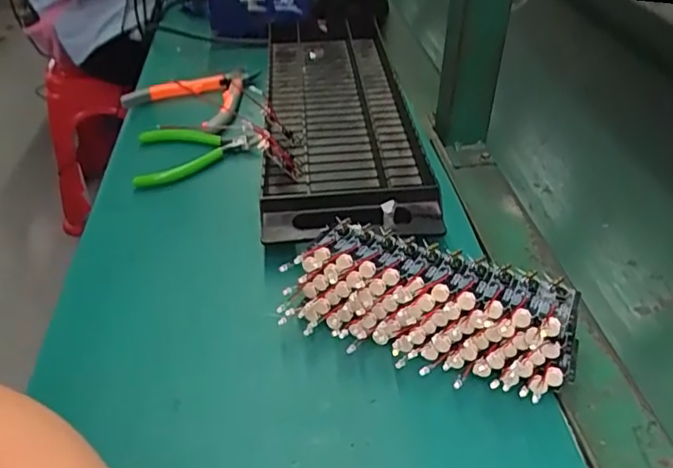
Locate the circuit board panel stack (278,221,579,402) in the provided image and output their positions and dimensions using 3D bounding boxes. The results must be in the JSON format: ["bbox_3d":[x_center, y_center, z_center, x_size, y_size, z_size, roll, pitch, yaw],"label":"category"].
[{"bbox_3d":[0.054,0.045,0.347,0.170,0.041,0.085,19,42,20],"label":"circuit board panel stack"}]

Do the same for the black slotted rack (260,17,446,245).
[{"bbox_3d":[0.006,-0.118,0.542,0.141,0.038,0.377,-1,39,-4],"label":"black slotted rack"}]

